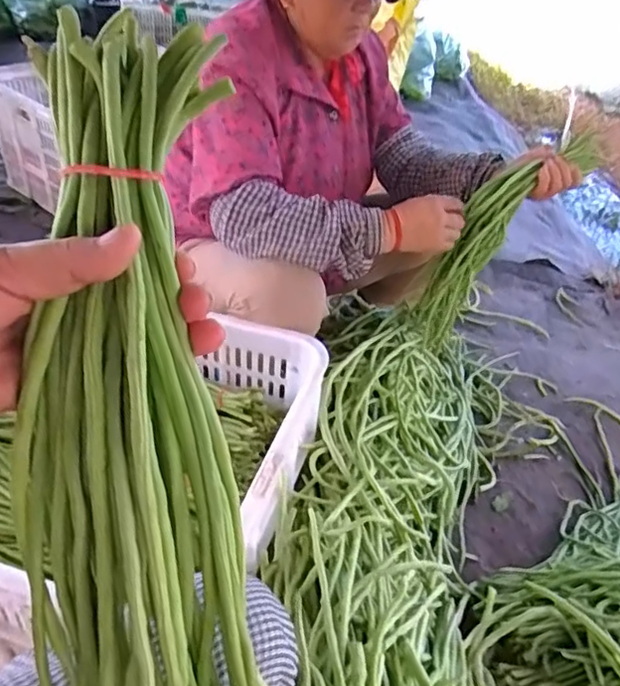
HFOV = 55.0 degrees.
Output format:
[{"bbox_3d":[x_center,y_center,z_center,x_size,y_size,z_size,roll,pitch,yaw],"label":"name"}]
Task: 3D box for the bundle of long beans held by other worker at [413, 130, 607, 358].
[{"bbox_3d":[0.282,-0.153,0.924,0.146,0.393,0.045,18,28,-35],"label":"bundle of long beans held by other worker"}]

